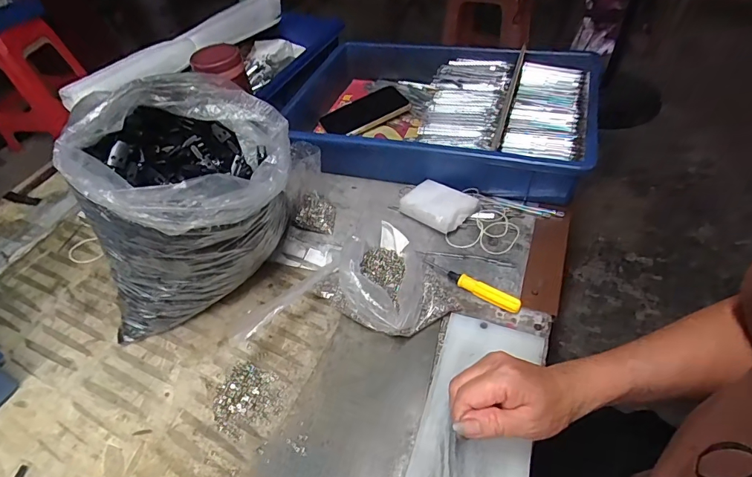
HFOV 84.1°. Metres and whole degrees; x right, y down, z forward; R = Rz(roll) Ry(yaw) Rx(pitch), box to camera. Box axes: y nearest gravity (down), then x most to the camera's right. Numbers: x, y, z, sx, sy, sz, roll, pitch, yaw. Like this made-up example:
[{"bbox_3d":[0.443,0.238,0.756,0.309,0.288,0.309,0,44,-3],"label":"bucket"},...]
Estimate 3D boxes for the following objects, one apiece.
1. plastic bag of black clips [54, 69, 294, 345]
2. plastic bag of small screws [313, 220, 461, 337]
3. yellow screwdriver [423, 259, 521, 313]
[{"bbox_3d":[-0.183,-0.030,0.436,0.200,0.229,0.170,-4,48,3],"label":"plastic bag of black clips"},{"bbox_3d":[0.010,0.041,0.461,0.150,0.056,0.114,33,59,30],"label":"plastic bag of small screws"},{"bbox_3d":[0.104,0.049,0.465,0.116,0.015,0.015,27,57,27],"label":"yellow screwdriver"}]

